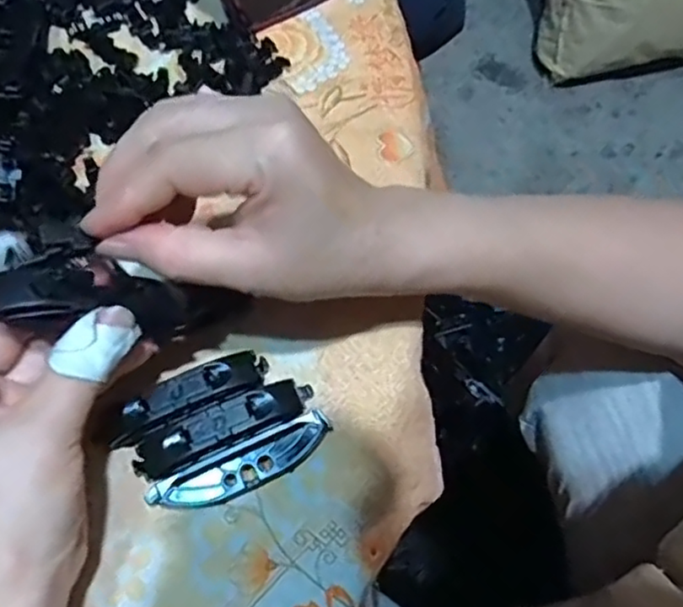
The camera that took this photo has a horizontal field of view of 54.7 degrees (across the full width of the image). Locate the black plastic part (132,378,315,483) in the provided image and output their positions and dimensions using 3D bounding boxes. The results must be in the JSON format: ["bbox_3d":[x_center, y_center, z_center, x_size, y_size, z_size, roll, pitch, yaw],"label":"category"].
[{"bbox_3d":[-0.052,0.055,0.292,0.080,0.019,0.019,-23,70,-8],"label":"black plastic part"}]

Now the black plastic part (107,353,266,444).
[{"bbox_3d":[-0.070,0.043,0.299,0.075,0.019,0.017,-26,70,-9],"label":"black plastic part"}]

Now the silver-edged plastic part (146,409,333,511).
[{"bbox_3d":[-0.042,0.071,0.286,0.080,0.016,0.020,-26,70,-9],"label":"silver-edged plastic part"}]

